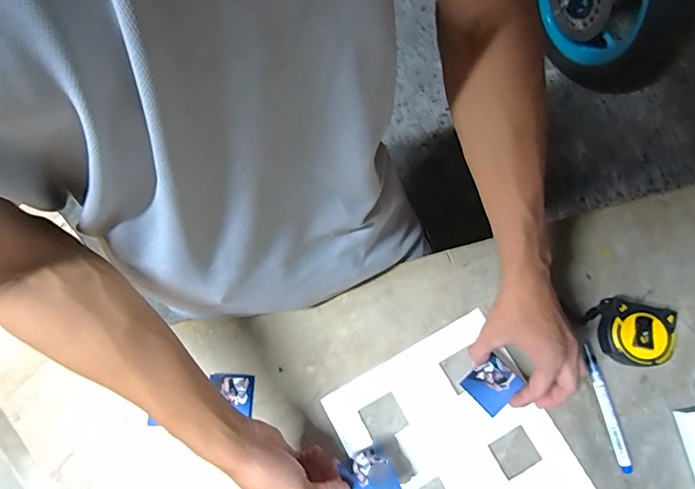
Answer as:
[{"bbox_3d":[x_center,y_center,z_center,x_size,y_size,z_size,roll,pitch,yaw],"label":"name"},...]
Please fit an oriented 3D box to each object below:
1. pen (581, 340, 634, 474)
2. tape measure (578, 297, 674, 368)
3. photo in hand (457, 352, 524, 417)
[{"bbox_3d":[0.277,0.173,0.485,0.014,0.011,0.133,-10,74,-1],"label":"pen"},{"bbox_3d":[0.305,0.095,0.487,0.075,0.033,0.064,18,76,7],"label":"tape measure"},{"bbox_3d":[0.147,0.141,0.460,0.045,0.006,0.049,44,80,13],"label":"photo in hand"}]

